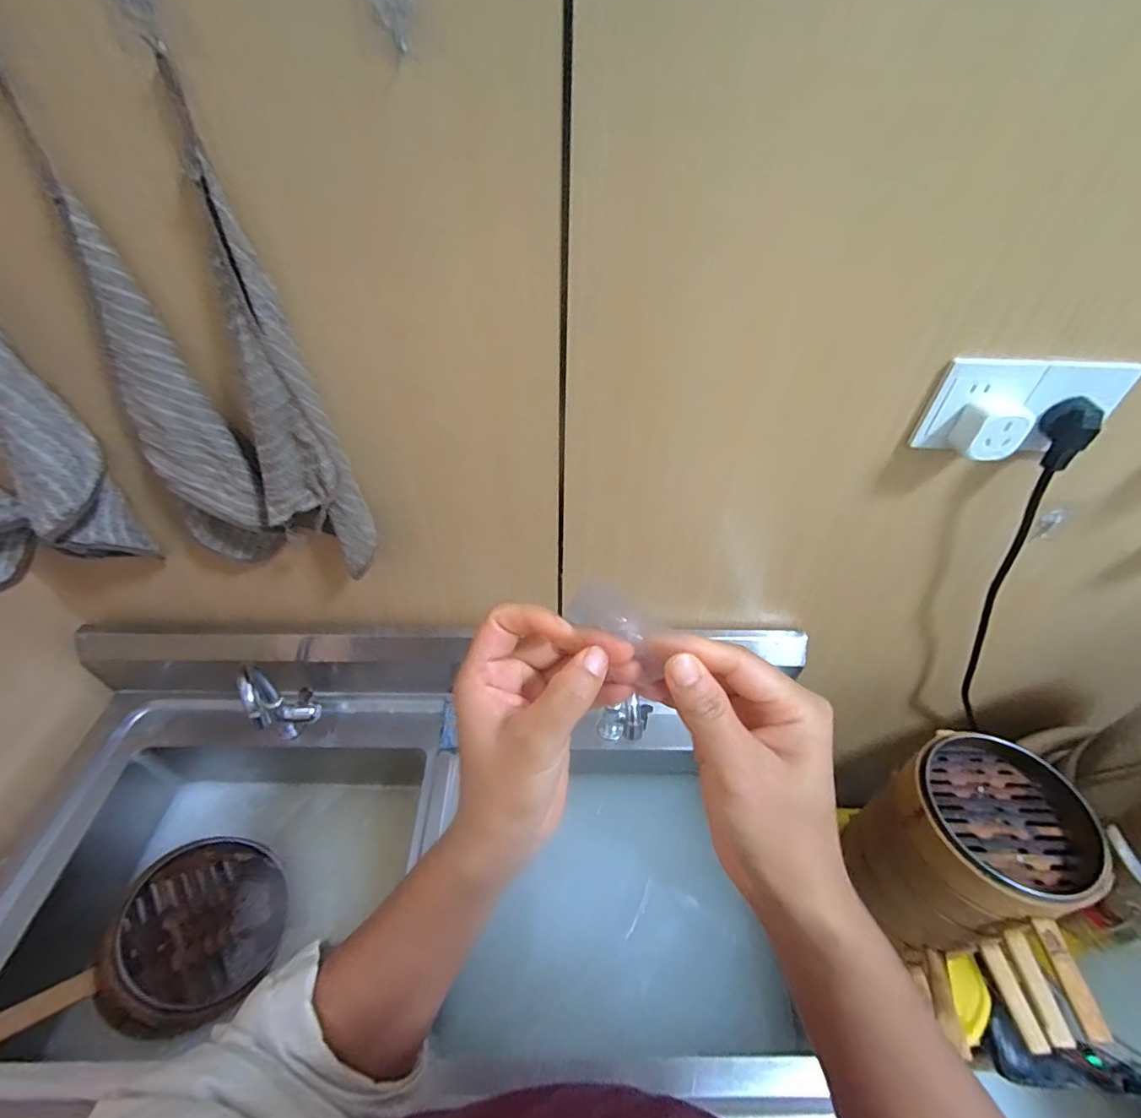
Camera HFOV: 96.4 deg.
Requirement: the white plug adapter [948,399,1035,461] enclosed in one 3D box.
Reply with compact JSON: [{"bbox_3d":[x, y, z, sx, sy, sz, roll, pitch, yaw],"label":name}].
[{"bbox_3d":[0.395,-0.120,0.477,0.048,0.046,0.033,-1,45,-3],"label":"white plug adapter"}]

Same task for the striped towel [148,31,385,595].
[{"bbox_3d":[-0.256,-0.137,0.445,0.074,0.362,0.082,33,53,28],"label":"striped towel"}]

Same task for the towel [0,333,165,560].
[{"bbox_3d":[-0.492,-0.134,0.441,0.078,0.366,0.080,34,53,28],"label":"towel"}]

